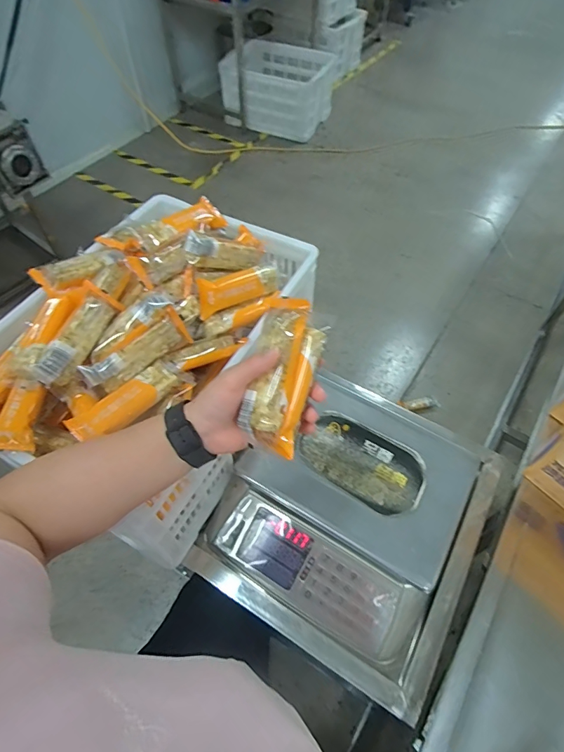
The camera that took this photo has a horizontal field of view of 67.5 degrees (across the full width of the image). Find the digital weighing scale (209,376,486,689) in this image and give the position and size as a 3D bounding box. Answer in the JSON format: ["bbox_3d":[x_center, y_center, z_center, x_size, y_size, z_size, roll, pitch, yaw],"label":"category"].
[{"bbox_3d":[0.101,0.191,0.661,0.337,0.090,0.357,28,61,15],"label":"digital weighing scale"}]

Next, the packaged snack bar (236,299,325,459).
[{"bbox_3d":[0.003,0.000,0.364,0.052,0.031,0.131,10,88,5],"label":"packaged snack bar"}]

